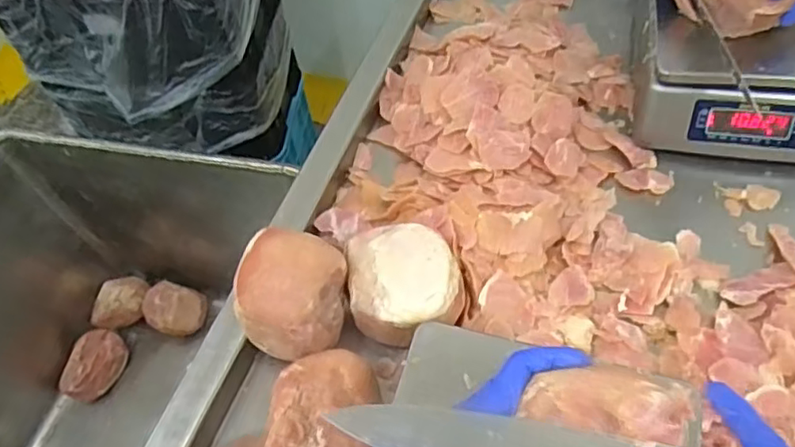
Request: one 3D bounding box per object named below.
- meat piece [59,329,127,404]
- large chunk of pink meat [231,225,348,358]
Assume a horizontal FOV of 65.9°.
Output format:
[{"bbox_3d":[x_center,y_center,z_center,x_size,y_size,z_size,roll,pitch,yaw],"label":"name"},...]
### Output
[{"bbox_3d":[-0.644,0.296,1.297,0.099,0.070,0.143,13,57,15],"label":"meat piece"},{"bbox_3d":[-0.098,0.065,0.572,0.090,0.087,0.102,7,56,11],"label":"large chunk of pink meat"}]

